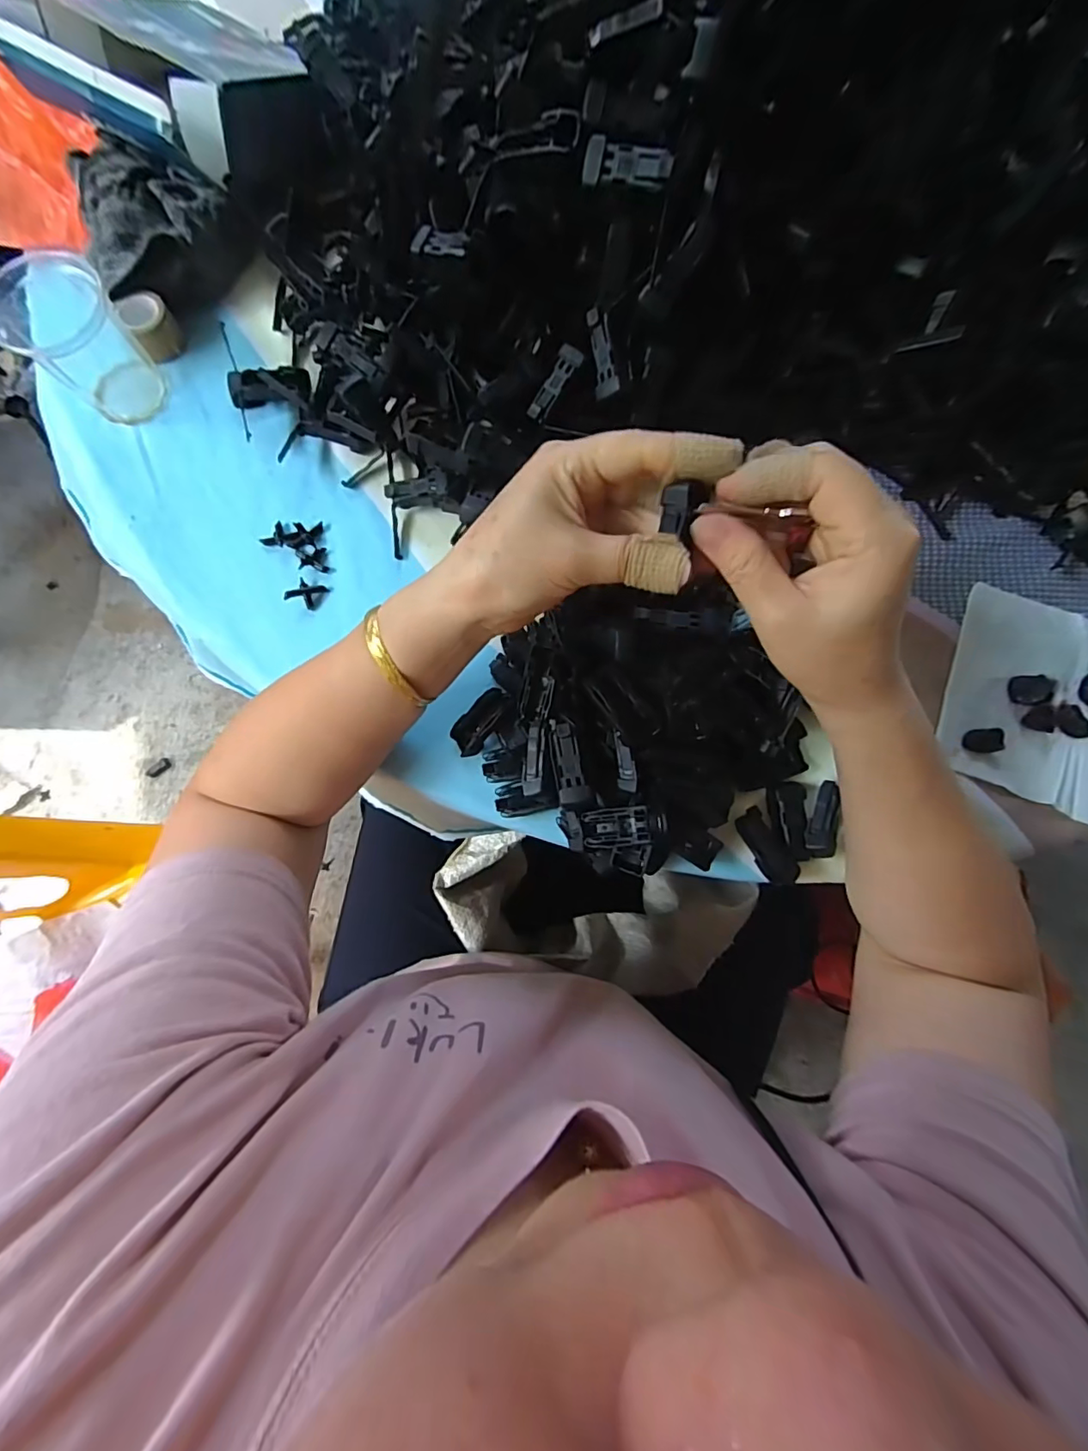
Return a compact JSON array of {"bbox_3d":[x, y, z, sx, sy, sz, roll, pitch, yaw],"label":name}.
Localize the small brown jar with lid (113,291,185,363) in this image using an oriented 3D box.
[{"bbox_3d":[-0.281,-0.288,0.385,0.030,0.029,0.035,-39,82,-8],"label":"small brown jar with lid"}]

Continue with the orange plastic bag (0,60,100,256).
[{"bbox_3d":[-0.391,-0.430,0.394,0.099,0.061,0.140,-18,79,-4],"label":"orange plastic bag"}]

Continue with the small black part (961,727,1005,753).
[{"bbox_3d":[0.279,0.010,0.338,0.021,0.011,0.015,-2,79,-1],"label":"small black part"}]

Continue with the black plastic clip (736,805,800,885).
[{"bbox_3d":[0.137,0.074,0.328,0.018,0.016,0.046,-28,80,-6],"label":"black plastic clip"}]

